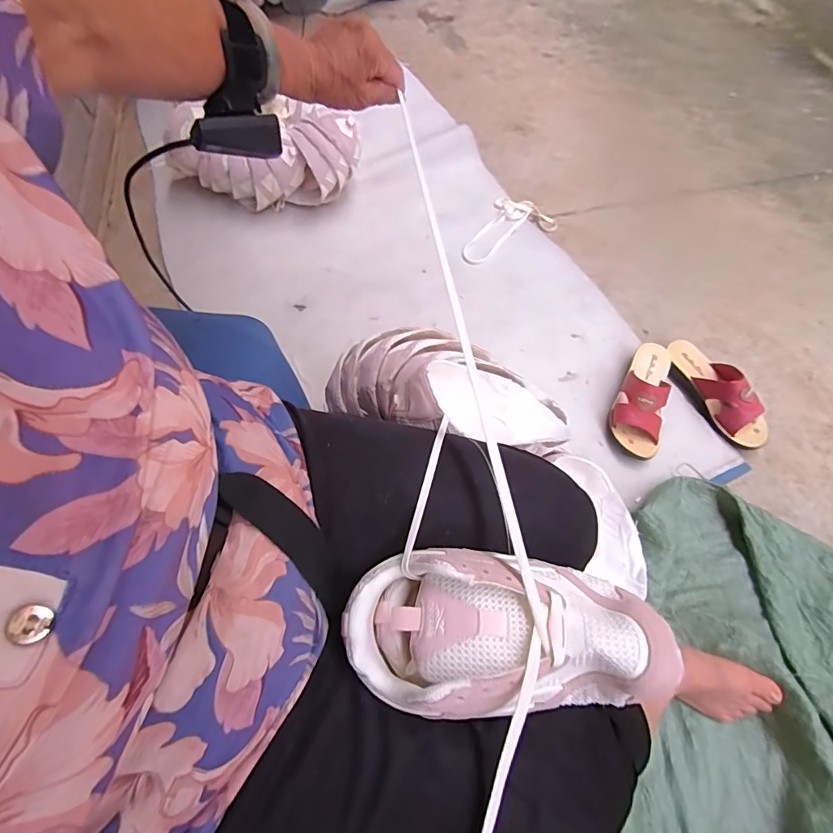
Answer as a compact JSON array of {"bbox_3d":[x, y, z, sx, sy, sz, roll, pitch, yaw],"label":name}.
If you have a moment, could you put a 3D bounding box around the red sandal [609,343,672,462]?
[{"bbox_3d":[0.400,-0.041,0.792,0.083,0.076,0.221,19,65,9],"label":"red sandal"}]

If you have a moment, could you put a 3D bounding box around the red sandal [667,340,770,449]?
[{"bbox_3d":[0.541,-0.051,0.804,0.078,0.071,0.226,-24,66,-11],"label":"red sandal"}]

